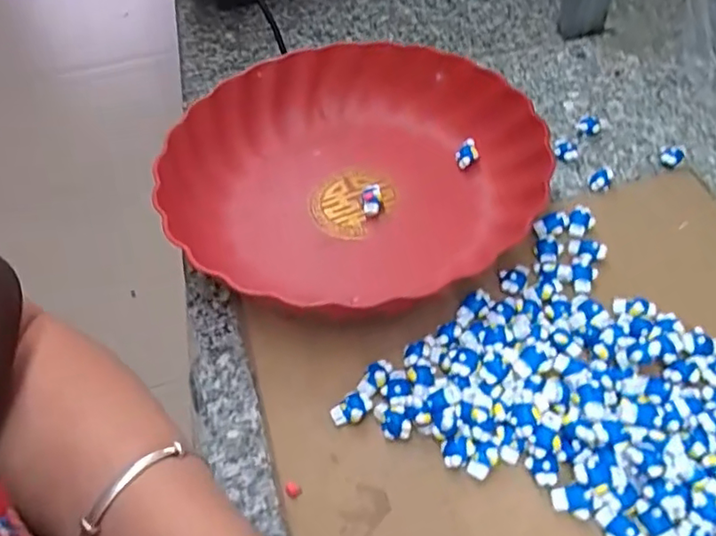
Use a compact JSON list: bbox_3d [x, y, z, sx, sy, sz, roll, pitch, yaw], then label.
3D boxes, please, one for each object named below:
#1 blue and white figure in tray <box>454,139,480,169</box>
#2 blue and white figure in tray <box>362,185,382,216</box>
[{"bbox_3d":[0.078,-0.082,0.427,0.018,0.011,0.014,-32,57,-19],"label":"blue and white figure in tray"},{"bbox_3d":[0.009,-0.046,0.406,0.013,0.013,0.019,1,52,6],"label":"blue and white figure in tray"}]

